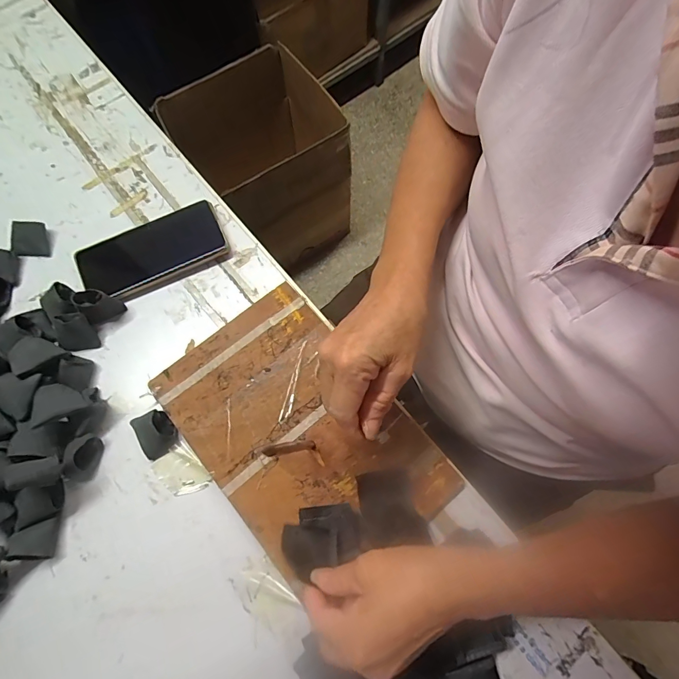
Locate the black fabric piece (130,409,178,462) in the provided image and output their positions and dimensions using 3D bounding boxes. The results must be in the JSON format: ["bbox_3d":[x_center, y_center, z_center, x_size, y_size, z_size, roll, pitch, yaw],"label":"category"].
[{"bbox_3d":[-0.178,0.088,0.363,0.037,0.024,0.044,-29,75,-9],"label":"black fabric piece"}]

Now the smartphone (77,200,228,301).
[{"bbox_3d":[-0.210,-0.101,0.431,0.158,0.012,0.082,-26,75,-8],"label":"smartphone"}]

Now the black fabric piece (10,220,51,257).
[{"bbox_3d":[-0.348,-0.113,0.428,0.034,0.019,0.035,-5,73,-2],"label":"black fabric piece"}]

